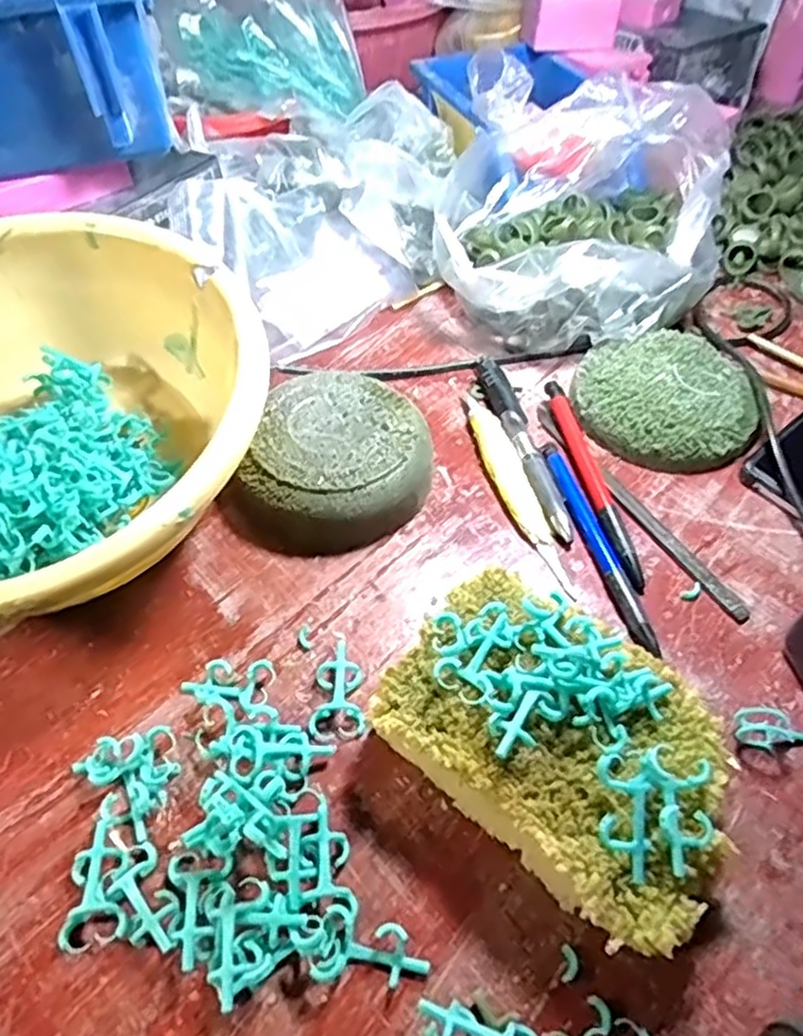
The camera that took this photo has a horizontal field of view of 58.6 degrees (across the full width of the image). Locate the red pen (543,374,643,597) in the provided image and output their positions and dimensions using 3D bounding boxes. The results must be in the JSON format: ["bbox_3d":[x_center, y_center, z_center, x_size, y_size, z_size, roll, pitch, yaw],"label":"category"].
[{"bbox_3d":[0.105,-0.023,0.393,0.012,0.012,0.141,-8,52,-9],"label":"red pen"}]

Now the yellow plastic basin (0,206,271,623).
[{"bbox_3d":[-0.178,-0.040,0.345,0.216,0.098,0.219,1,51,-1],"label":"yellow plastic basin"}]

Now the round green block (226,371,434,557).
[{"bbox_3d":[-0.034,-0.029,0.381,0.093,0.036,0.100,1,51,-1],"label":"round green block"}]

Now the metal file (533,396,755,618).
[{"bbox_3d":[0.123,-0.010,0.390,0.013,0.005,0.168,-23,56,-19],"label":"metal file"}]

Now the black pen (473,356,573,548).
[{"bbox_3d":[0.070,-0.044,0.411,0.017,0.010,0.144,-10,52,-10],"label":"black pen"}]

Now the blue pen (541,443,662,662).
[{"bbox_3d":[0.100,0.011,0.369,0.011,0.006,0.133,-10,52,-10],"label":"blue pen"}]

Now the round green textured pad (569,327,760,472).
[{"bbox_3d":[0.156,-0.075,0.430,0.101,0.022,0.103,1,51,-1],"label":"round green textured pad"}]

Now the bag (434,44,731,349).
[{"bbox_3d":[0.118,-0.206,0.480,0.191,0.104,0.197,15,52,10],"label":"bag"}]

